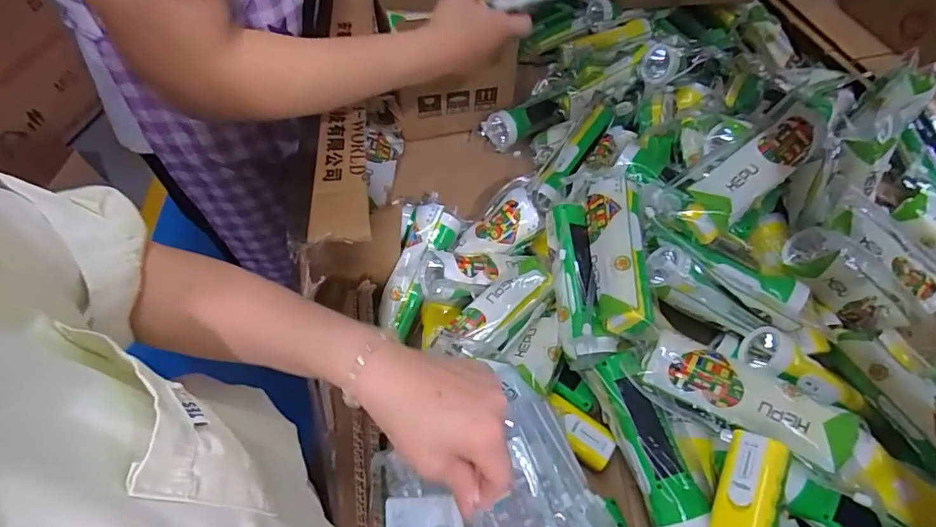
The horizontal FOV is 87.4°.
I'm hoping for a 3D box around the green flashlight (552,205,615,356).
[{"bbox_3d":[0.115,0.015,0.519,0.051,0.041,0.169,-3,59,-2],"label":"green flashlight"}]

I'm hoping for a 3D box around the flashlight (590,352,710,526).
[{"bbox_3d":[0.170,0.169,0.462,0.045,0.037,0.163,-14,60,-8],"label":"flashlight"}]

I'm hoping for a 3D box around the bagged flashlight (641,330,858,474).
[{"bbox_3d":[0.256,0.124,0.450,0.178,0.040,0.064,27,63,15],"label":"bagged flashlight"}]

